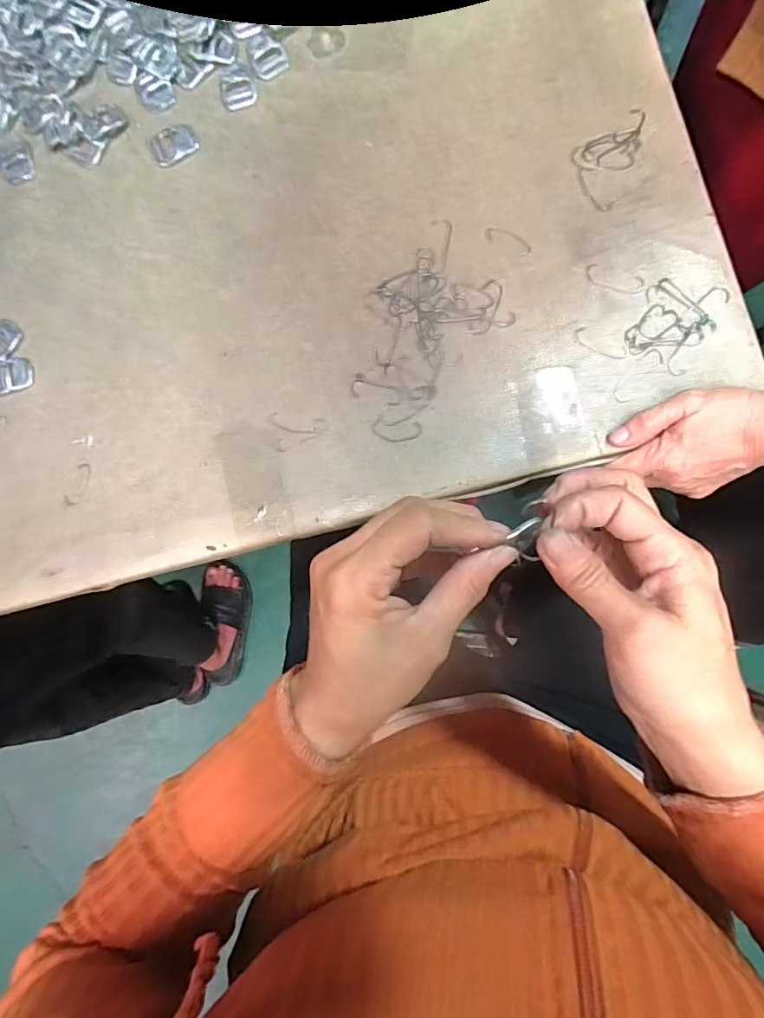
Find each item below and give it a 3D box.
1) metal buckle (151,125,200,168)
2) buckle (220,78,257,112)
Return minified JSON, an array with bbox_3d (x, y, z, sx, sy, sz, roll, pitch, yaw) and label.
[{"bbox_3d":[-0.172,-0.302,0.411,0.039,0.004,0.033,-30,83,1],"label":"metal buckle"},{"bbox_3d":[-0.118,-0.342,0.408,0.027,0.005,0.031,-18,83,2],"label":"buckle"}]

